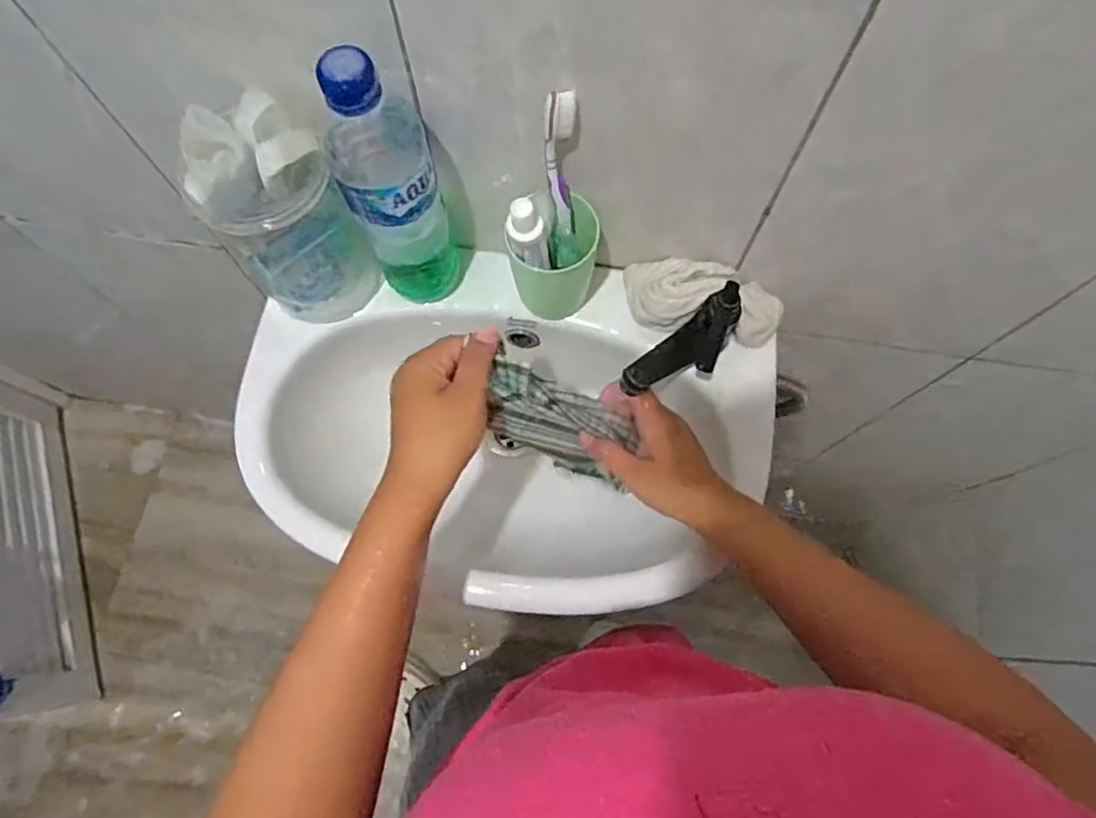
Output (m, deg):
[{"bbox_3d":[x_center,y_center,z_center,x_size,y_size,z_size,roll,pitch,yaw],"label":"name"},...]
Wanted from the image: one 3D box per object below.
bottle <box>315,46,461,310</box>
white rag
[{"bbox_3d":[-0.106,-0.151,0.446,0.073,0.218,0.061,-21,72,-6],"label":"bottle"},{"bbox_3d":[0.130,-0.091,0.518,0.136,0.053,0.065,10,71,4],"label":"white rag"}]

